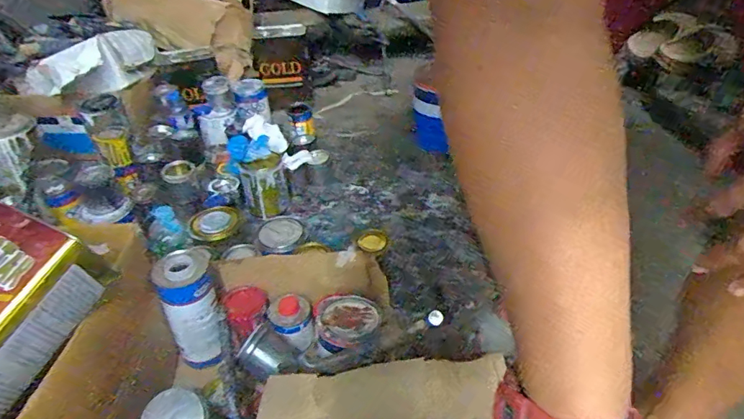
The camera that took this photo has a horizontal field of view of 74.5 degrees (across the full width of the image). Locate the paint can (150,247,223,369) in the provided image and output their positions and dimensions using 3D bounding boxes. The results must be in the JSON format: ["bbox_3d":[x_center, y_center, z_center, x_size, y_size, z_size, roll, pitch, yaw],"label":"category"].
[{"bbox_3d":[-0.291,0.161,0.804,0.083,0.202,0.074,-19,40,-19],"label":"paint can"}]

